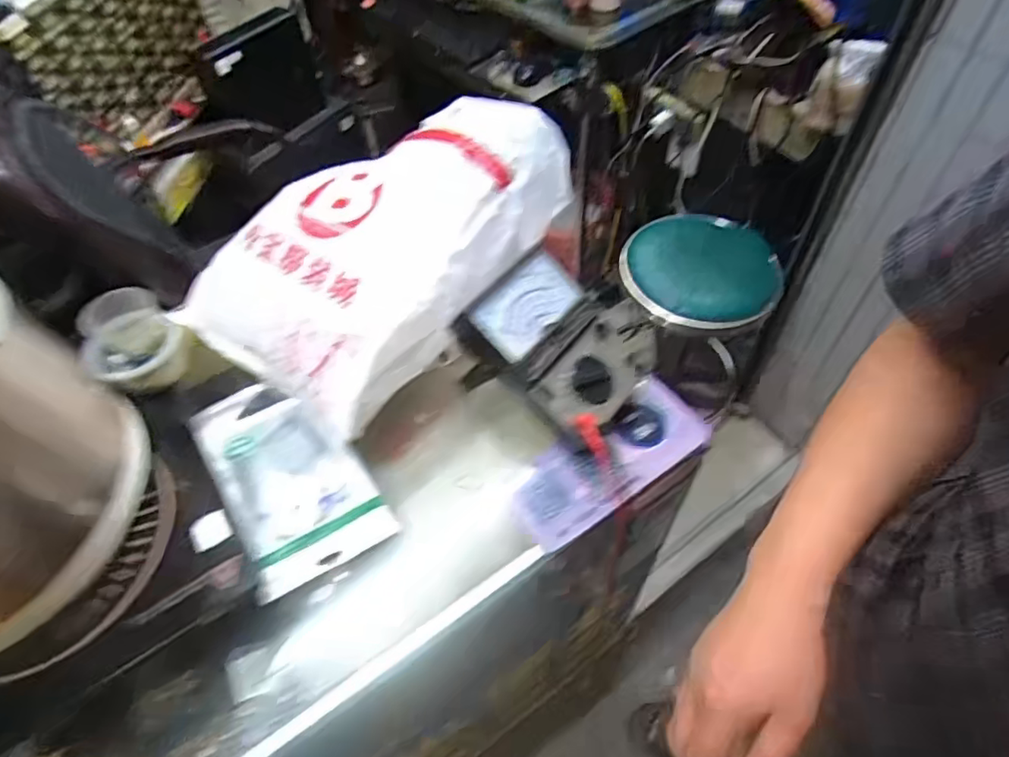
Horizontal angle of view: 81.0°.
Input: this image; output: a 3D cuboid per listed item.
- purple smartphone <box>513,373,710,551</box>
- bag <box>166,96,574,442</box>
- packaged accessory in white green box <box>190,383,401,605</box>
[{"bbox_3d":[0.099,0.074,0.551,0.205,0.014,0.088,-33,57,-19],"label":"purple smartphone"},{"bbox_3d":[-0.138,-0.156,0.608,0.269,0.127,0.345,29,60,24],"label":"bag"},{"bbox_3d":[-0.201,0.082,0.545,0.117,0.031,0.213,-29,56,-17],"label":"packaged accessory in white green box"}]

